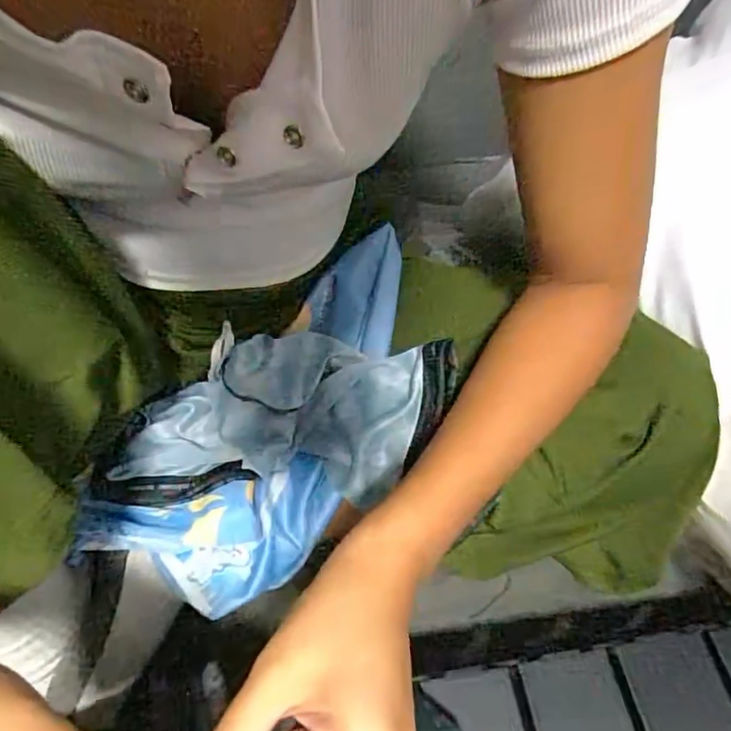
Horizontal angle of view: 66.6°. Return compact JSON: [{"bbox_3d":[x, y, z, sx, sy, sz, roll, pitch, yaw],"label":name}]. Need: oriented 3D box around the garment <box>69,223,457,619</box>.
[{"bbox_3d":[-0.063,0.046,0.403,0.282,0.103,0.177,-27,57,-16],"label":"garment"}]

